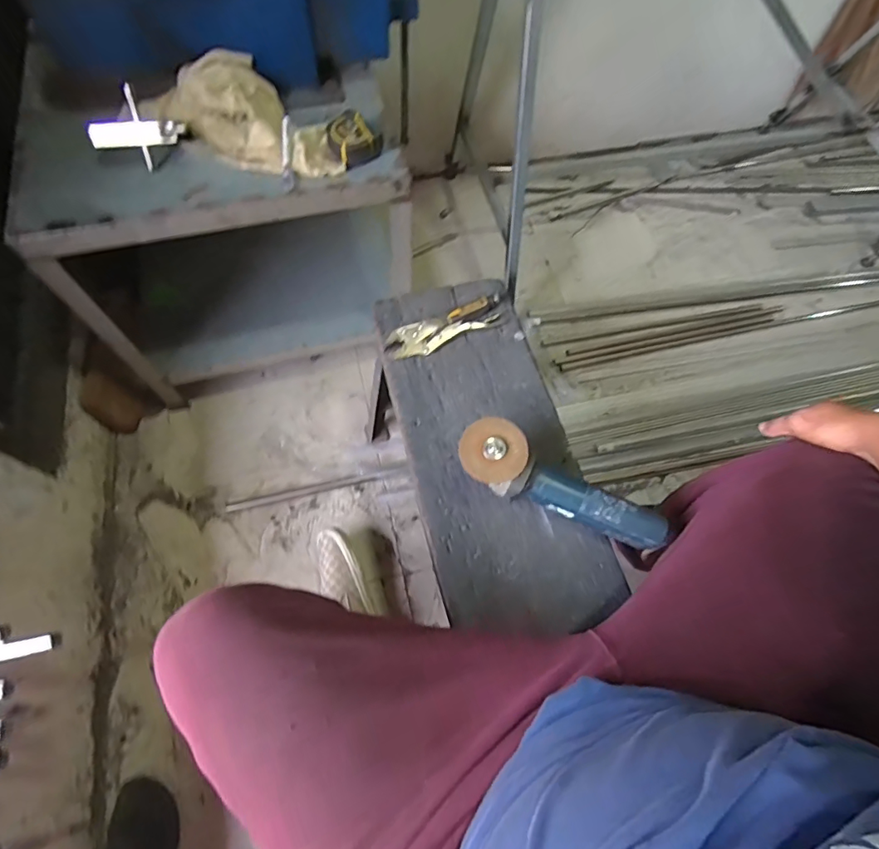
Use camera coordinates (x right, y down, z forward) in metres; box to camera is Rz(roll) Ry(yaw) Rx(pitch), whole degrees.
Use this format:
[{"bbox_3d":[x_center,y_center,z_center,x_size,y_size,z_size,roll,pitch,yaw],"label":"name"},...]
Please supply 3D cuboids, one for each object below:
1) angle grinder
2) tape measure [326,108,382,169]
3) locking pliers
[{"bbox_3d":[0.171,0.081,0.671,0.298,0.079,0.090,20,65,6],"label":"angle grinder"},{"bbox_3d":[-0.138,-0.462,0.785,0.079,0.040,0.077,-36,72,-18],"label":"tape measure"},{"bbox_3d":[0.012,-0.165,0.828,0.210,0.024,0.052,-21,68,-13],"label":"locking pliers"}]

